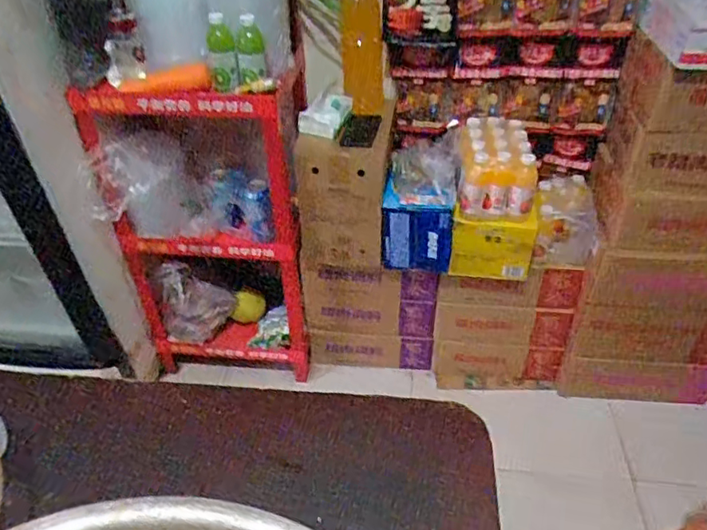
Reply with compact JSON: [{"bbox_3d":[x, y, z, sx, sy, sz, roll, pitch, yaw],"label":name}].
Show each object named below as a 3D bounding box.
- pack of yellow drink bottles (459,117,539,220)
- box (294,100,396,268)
[{"bbox_3d":[0.343,-0.238,1.388,0.177,0.161,0.192,2,40,5],"label":"pack of yellow drink bottles"},{"bbox_3d":[-0.012,-0.195,1.493,0.207,0.353,0.220,7,41,11],"label":"box"}]

